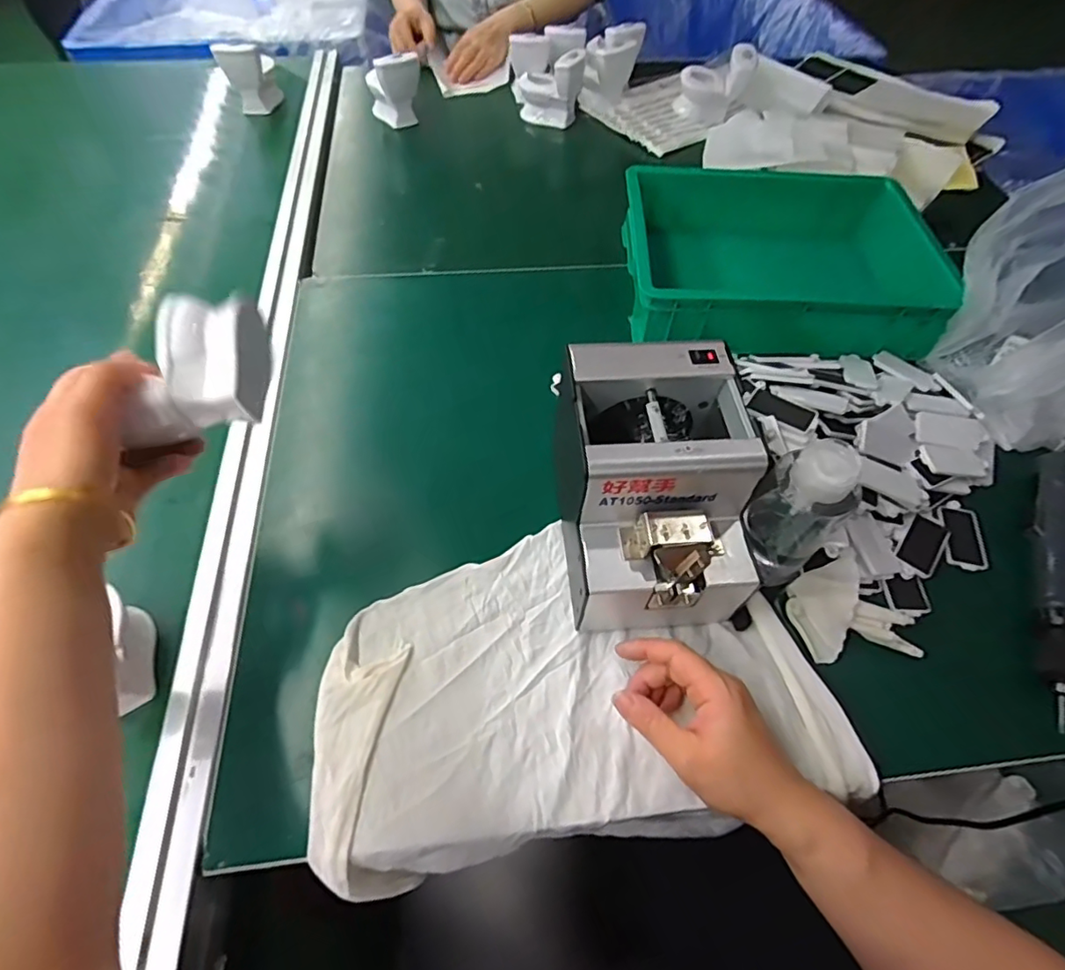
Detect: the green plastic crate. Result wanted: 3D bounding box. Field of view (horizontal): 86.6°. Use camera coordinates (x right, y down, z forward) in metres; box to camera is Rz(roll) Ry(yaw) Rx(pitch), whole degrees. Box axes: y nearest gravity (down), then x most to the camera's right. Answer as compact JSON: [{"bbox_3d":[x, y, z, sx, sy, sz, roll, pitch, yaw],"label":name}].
[{"bbox_3d":[0.280,-0.264,0.678,0.334,0.101,0.279,6,57,2],"label":"green plastic crate"}]

